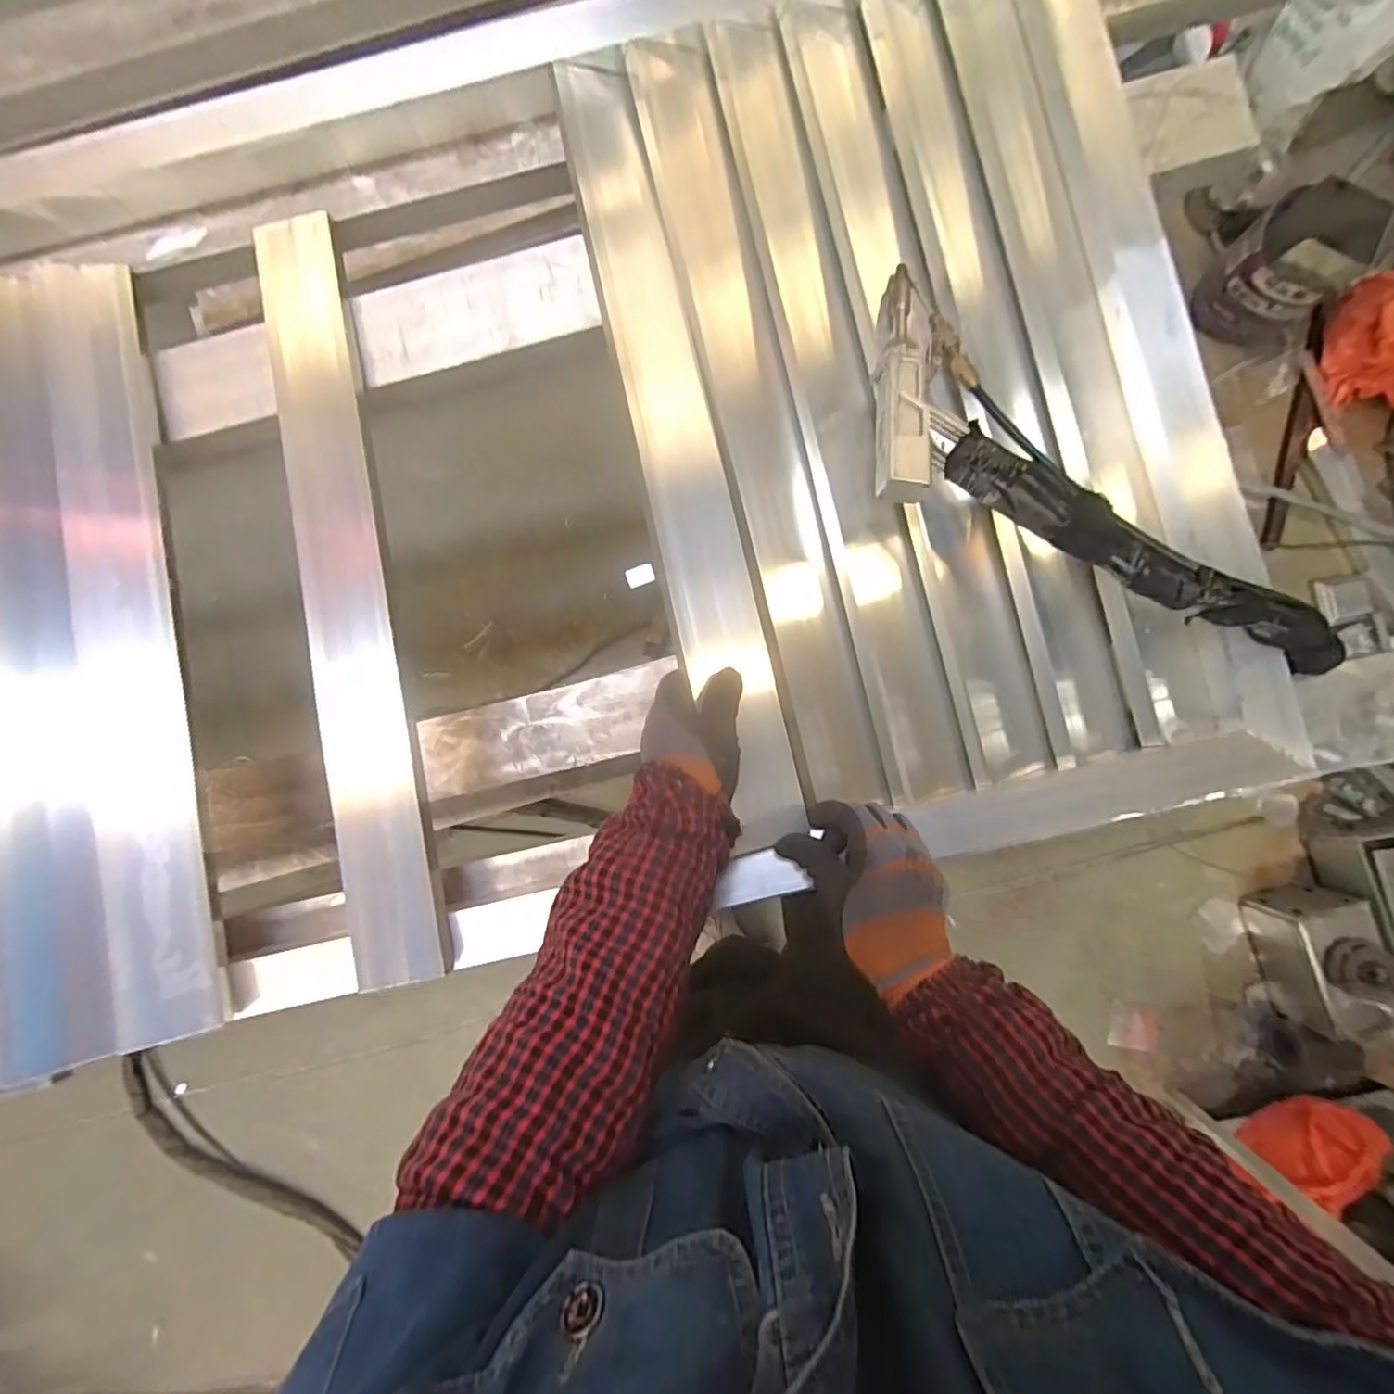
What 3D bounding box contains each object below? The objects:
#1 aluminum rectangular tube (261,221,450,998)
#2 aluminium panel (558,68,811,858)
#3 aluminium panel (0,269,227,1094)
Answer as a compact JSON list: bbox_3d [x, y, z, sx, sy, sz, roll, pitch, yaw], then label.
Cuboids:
[{"bbox_3d":[-0.333,-0.112,0.588,0.076,0.017,0.740,-12,84,0],"label":"aluminum rectangular tube"},{"bbox_3d":[-0.012,-0.240,0.569,0.096,0.021,0.737,-10,83,-22],"label":"aluminium panel"},{"bbox_3d":[-0.595,-0.052,0.580,0.202,0.033,0.744,-9,84,-11],"label":"aluminium panel"}]

